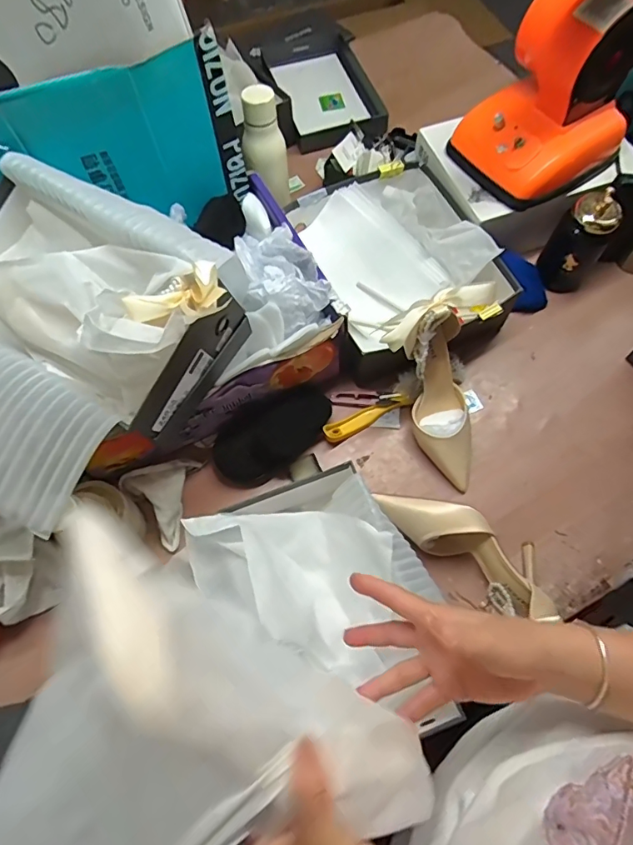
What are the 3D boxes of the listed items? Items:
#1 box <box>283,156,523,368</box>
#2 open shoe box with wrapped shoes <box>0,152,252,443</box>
[{"bbox_3d":[0.133,-0.245,0.764,0.240,0.101,0.348,-26,68,-8],"label":"box"},{"bbox_3d":[-0.249,-0.154,0.543,0.330,0.141,0.207,32,72,15],"label":"open shoe box with wrapped shoes"}]

